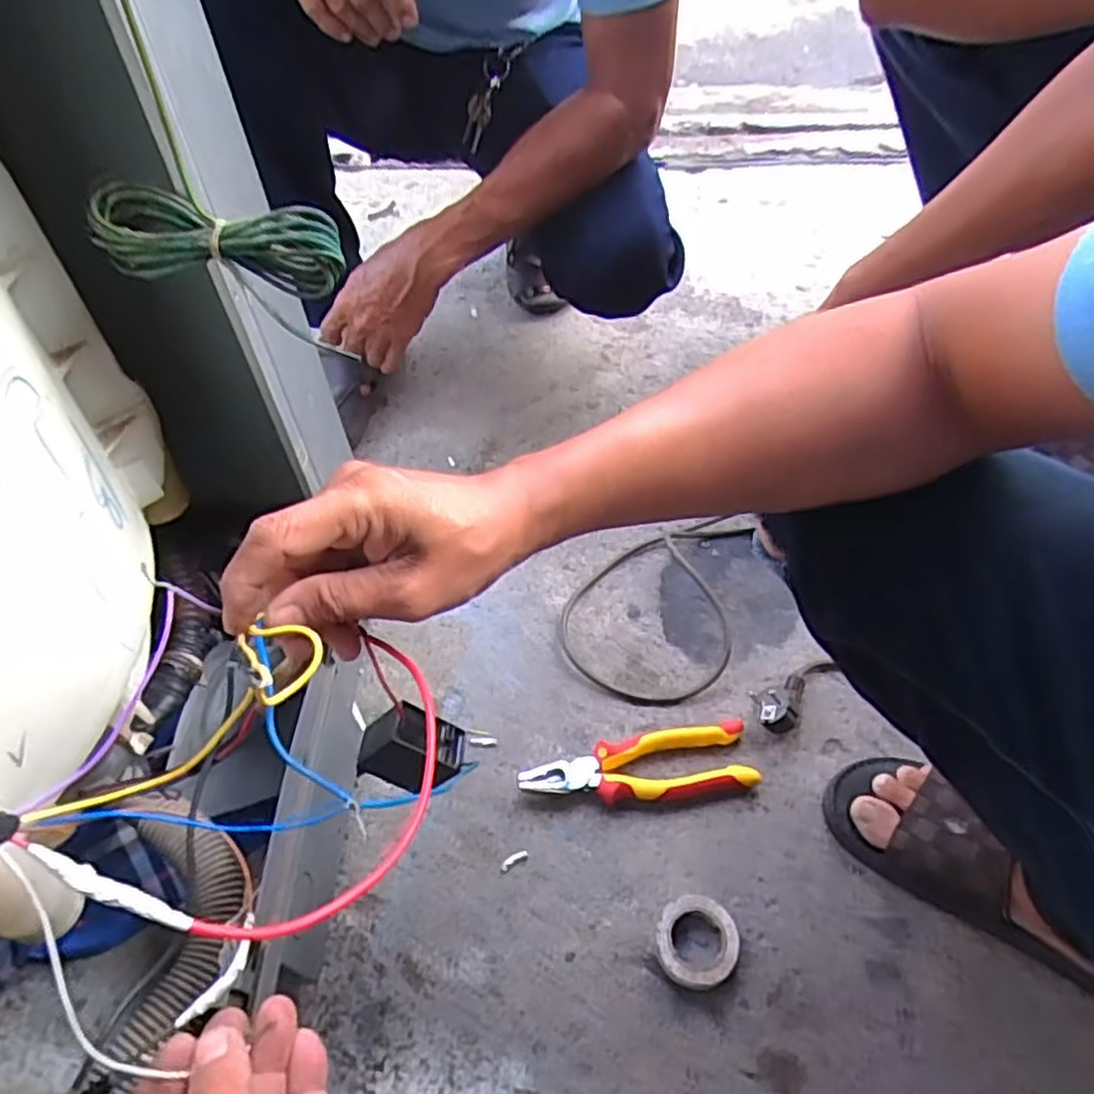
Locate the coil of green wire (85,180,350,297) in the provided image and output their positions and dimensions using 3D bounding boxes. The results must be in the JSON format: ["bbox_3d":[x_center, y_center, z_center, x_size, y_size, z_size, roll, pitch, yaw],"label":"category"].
[{"bbox_3d":[-0.160,-0.147,0.357,0.118,0.045,0.024,5,53,6],"label":"coil of green wire"}]

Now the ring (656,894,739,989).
[{"bbox_3d":[0.112,0.293,0.547,0.058,0.017,0.059,-2,51,2],"label":"ring"}]

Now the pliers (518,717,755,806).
[{"bbox_3d":[0.076,0.189,0.625,0.194,0.021,0.057,-7,51,-2],"label":"pliers"}]

